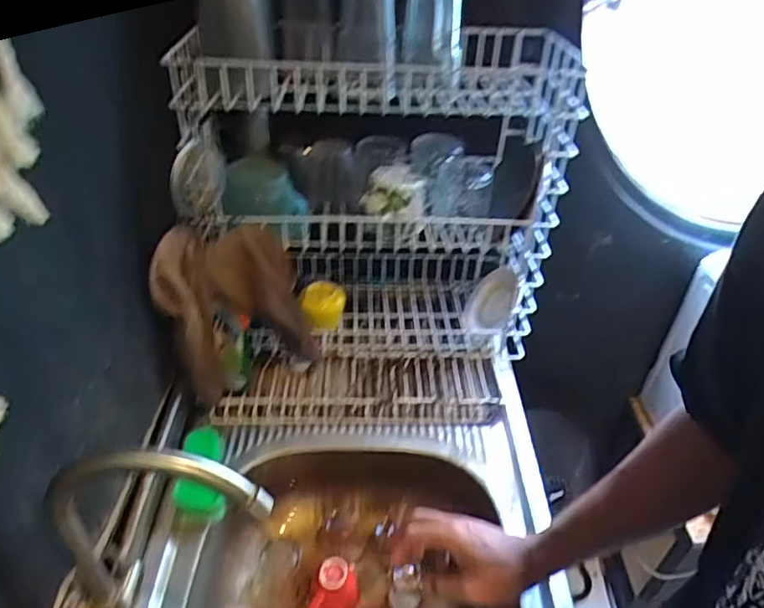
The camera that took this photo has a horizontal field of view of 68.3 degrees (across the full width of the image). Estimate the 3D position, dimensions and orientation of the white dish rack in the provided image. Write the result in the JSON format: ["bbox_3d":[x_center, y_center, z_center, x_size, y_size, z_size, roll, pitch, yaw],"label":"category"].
[{"bbox_3d":[0.004,-0.115,0.795,0.464,0.469,0.335,0,40,-3],"label":"white dish rack"}]

